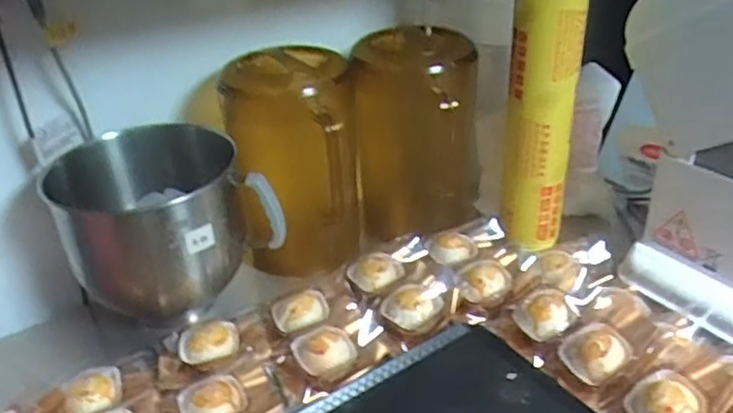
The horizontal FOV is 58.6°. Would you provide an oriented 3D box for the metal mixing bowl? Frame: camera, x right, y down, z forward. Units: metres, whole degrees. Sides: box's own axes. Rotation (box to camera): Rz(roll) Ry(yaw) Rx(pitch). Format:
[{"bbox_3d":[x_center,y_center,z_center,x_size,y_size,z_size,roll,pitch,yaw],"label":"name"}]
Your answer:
[{"bbox_3d":[-0.261,0.019,0.835,0.226,0.186,0.226,-1,32,1],"label":"metal mixing bowl"}]

